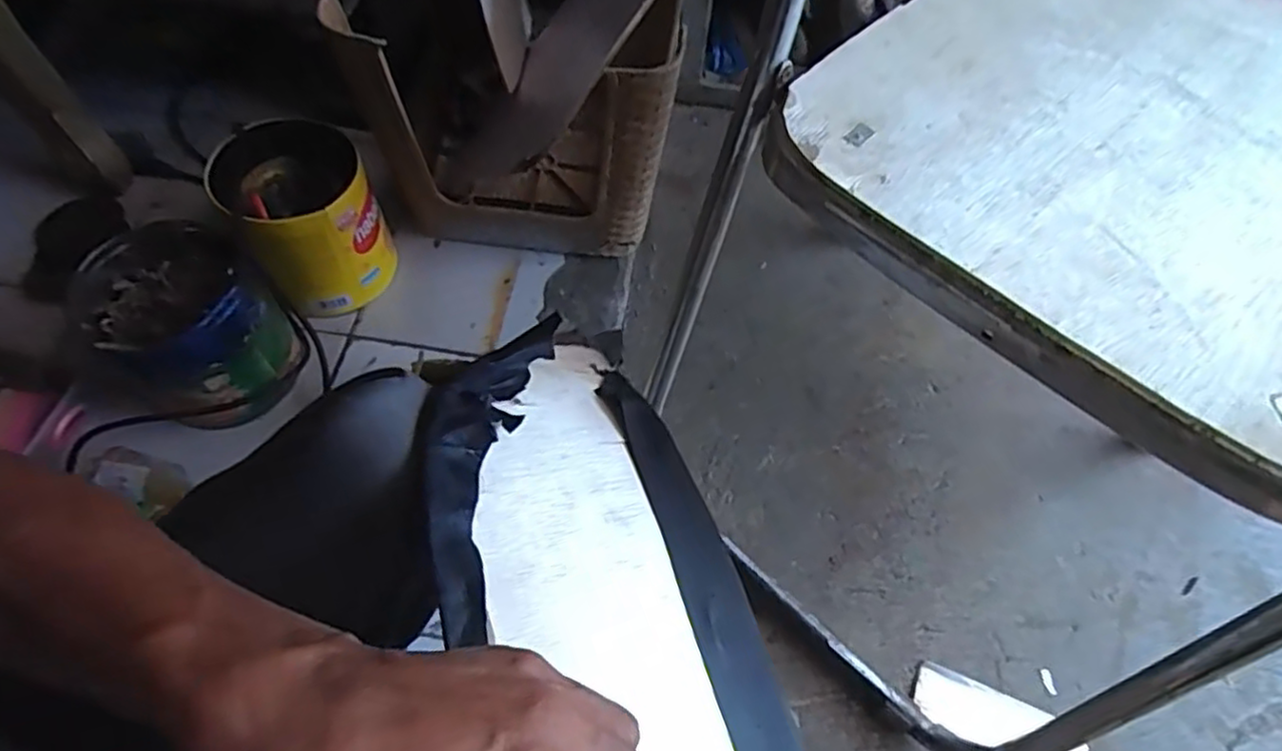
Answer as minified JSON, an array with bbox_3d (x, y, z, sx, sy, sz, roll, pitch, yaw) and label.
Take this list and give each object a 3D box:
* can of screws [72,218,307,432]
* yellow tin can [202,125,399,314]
[{"bbox_3d":[-0.446,-0.050,0.707,0.160,0.142,0.152,1,60,-2],"label":"can of screws"},{"bbox_3d":[-0.358,-0.165,0.771,0.134,0.161,0.139,1,60,-2],"label":"yellow tin can"}]

